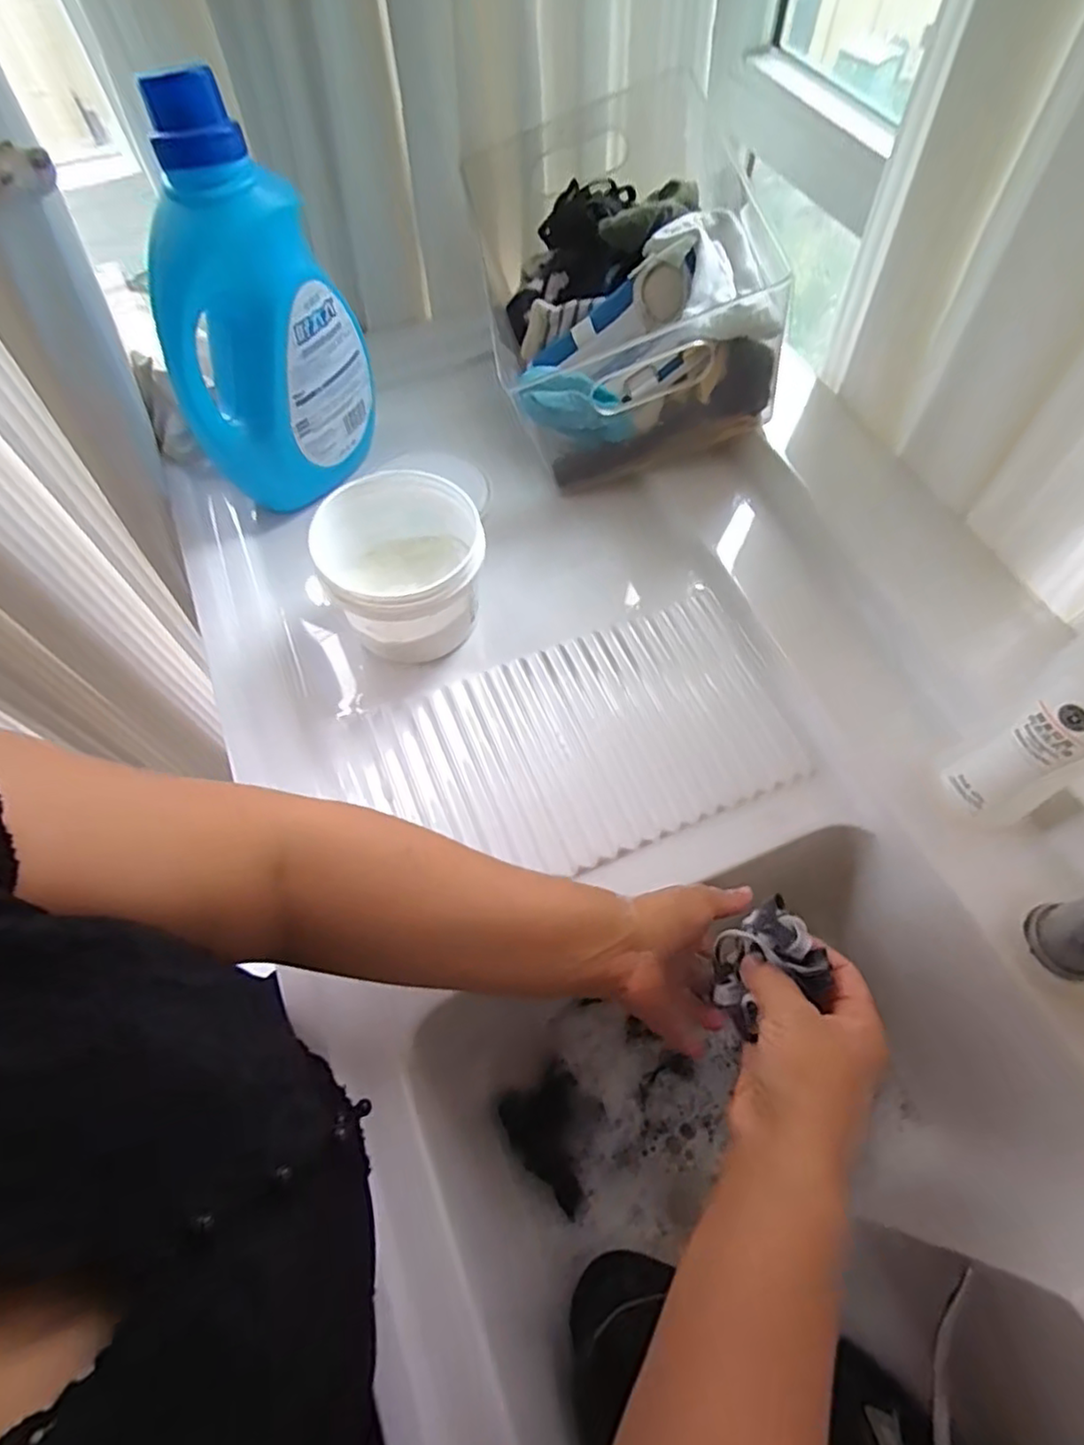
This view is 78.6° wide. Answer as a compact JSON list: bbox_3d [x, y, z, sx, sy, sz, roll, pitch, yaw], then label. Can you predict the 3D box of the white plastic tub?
[{"bbox_3d":[-0.108,-0.114,0.544,0.119,0.113,0.124,-1,62,2],"label":"white plastic tub"}]

